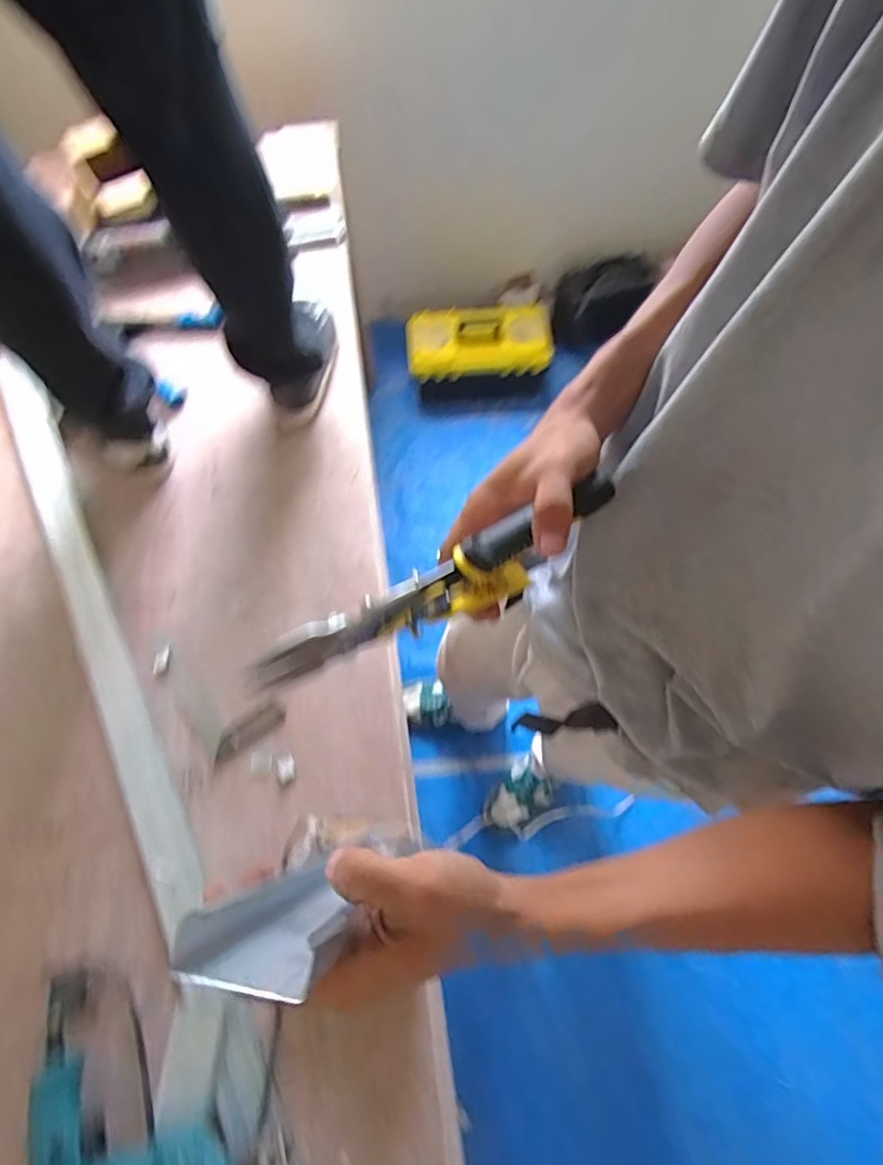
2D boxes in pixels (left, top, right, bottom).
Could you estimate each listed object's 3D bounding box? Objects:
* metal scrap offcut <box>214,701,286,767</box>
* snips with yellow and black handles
[{"bbox_3d":[-0.240,0.184,0.741,0.096,0.008,0.036,-33,69,-12],"label":"metal scrap offcut"},{"bbox_3d":[0.006,0.000,0.341,0.231,0.019,0.033,-28,68,-17],"label":"snips with yellow and black handles"}]

